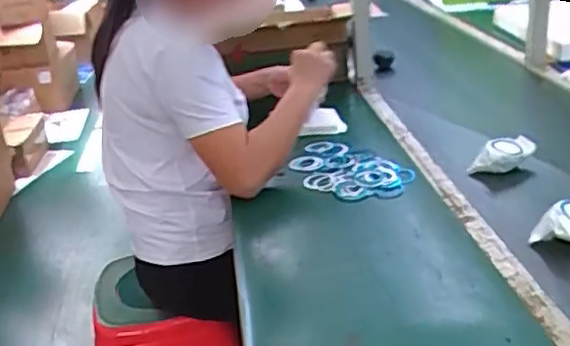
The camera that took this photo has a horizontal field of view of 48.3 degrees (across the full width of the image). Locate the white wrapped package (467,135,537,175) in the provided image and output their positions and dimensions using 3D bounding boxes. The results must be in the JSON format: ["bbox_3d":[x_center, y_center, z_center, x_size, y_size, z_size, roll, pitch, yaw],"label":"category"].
[{"bbox_3d":[0.396,-0.037,1.136,0.129,0.047,0.044,-15,26,-18],"label":"white wrapped package"}]

